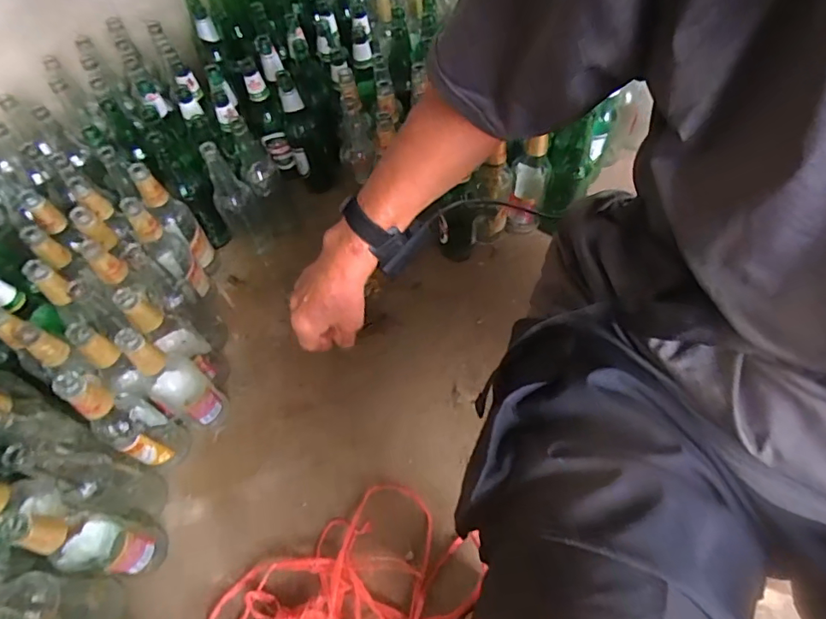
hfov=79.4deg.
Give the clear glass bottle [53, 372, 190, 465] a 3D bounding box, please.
[{"bbox_3d":[-0.394,0.153,0.686,0.072,0.248,0.074,24,63,16],"label":"clear glass bottle"}]

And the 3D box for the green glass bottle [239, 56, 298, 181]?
[{"bbox_3d":[-0.287,-0.367,0.993,0.054,0.254,0.052,-24,61,-11],"label":"green glass bottle"}]

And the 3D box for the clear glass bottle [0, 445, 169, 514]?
[{"bbox_3d":[-0.411,0.219,0.643,0.064,0.251,0.066,-1,59,2],"label":"clear glass bottle"}]

